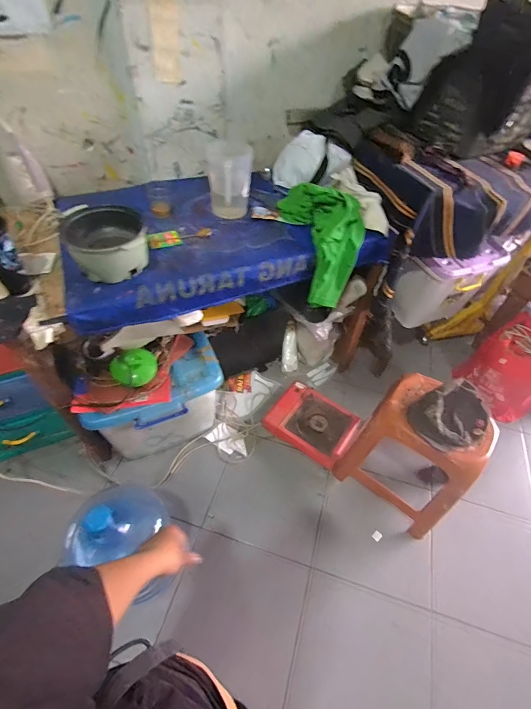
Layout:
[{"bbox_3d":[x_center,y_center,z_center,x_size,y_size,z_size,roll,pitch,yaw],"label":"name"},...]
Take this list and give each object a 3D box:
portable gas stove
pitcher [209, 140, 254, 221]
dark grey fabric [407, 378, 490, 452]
[{"bbox_3d":[0.199,0.288,1.479,0.358,0.081,0.264,33,56,21],"label":"portable gas stove"},{"bbox_3d":[-0.109,-0.543,1.071,0.127,0.221,0.147,-3,51,-6],"label":"pitcher"},{"bbox_3d":[0.560,0.178,1.032,0.227,0.077,0.189,-32,59,-26],"label":"dark grey fabric"}]

